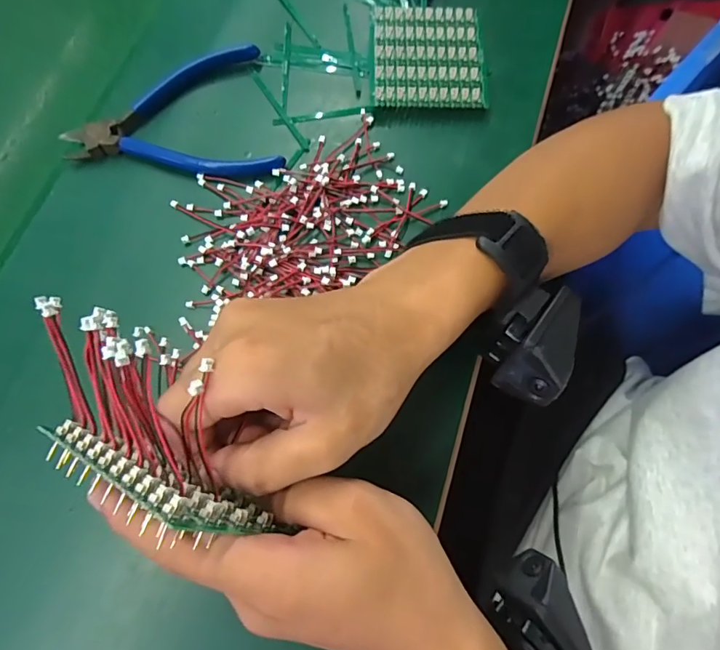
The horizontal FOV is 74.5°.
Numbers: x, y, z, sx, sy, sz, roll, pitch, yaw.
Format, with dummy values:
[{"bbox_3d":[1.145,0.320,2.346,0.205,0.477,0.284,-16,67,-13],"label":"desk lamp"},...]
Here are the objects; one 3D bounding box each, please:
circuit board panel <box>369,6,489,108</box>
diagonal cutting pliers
[{"bbox_3d":[0.048,-0.193,0.345,0.081,0.015,0.084,1,71,-1],"label":"circuit board panel"},{"bbox_3d":[-0.123,-0.153,0.333,0.146,0.011,0.106,4,71,0],"label":"diagonal cutting pliers"}]

